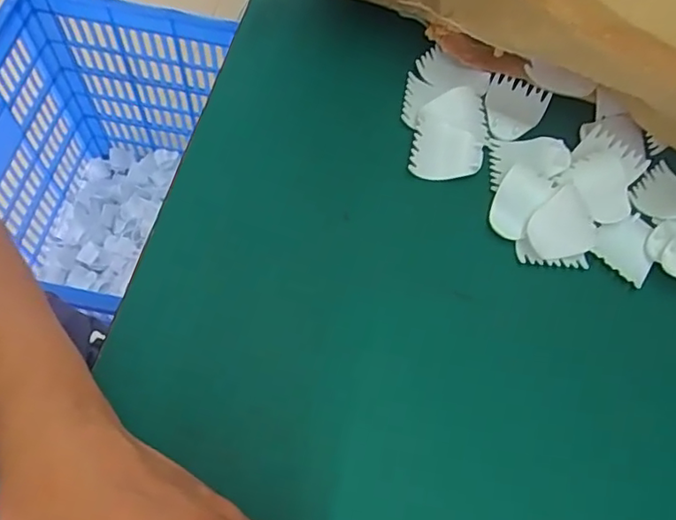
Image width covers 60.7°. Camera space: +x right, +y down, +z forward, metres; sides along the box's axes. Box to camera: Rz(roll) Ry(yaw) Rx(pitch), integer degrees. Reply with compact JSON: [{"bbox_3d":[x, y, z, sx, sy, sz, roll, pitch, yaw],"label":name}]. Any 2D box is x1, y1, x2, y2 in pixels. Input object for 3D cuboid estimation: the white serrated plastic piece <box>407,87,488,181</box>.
[{"bbox_3d":[0.070,-0.080,0.356,0.043,0.012,0.064,14,64,2],"label":"white serrated plastic piece"}]

